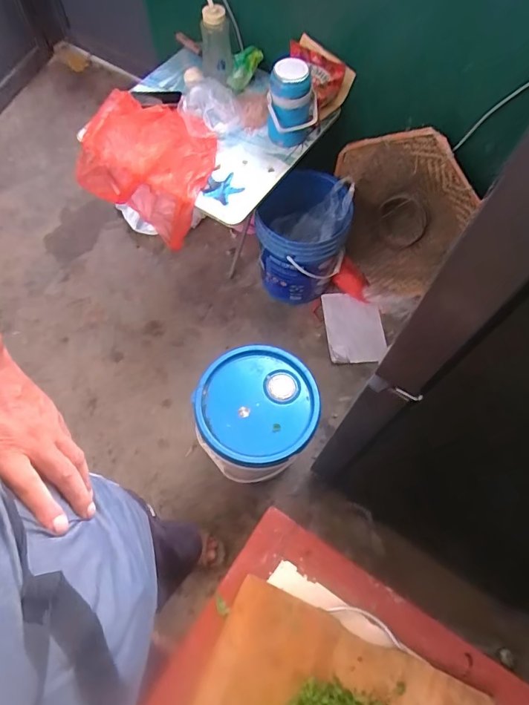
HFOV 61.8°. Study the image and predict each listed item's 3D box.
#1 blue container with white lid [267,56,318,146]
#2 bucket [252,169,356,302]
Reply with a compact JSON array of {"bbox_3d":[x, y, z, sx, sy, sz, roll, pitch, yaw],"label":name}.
[{"bbox_3d":[0.085,-0.765,1.362,0.107,0.211,0.127,41,70,17],"label":"blue container with white lid"},{"bbox_3d":[0.137,-0.422,1.655,0.310,0.367,0.351,3,64,0],"label":"bucket"}]

